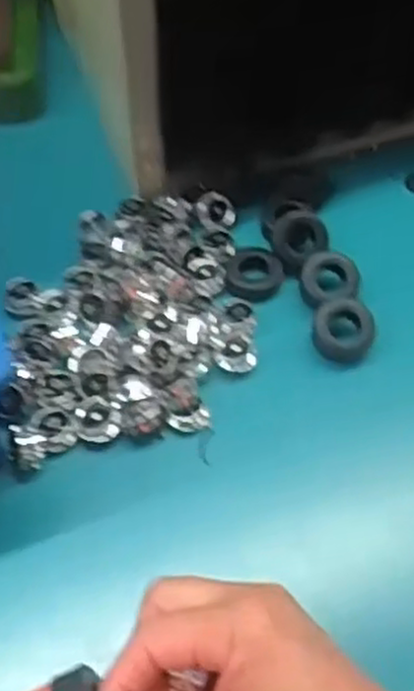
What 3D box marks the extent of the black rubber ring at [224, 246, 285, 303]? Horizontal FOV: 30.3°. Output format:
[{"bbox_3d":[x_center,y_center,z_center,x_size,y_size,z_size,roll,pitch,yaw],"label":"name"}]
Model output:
[{"bbox_3d":[0.030,-0.048,0.505,0.038,0.010,0.041,1,56,-1],"label":"black rubber ring"}]

